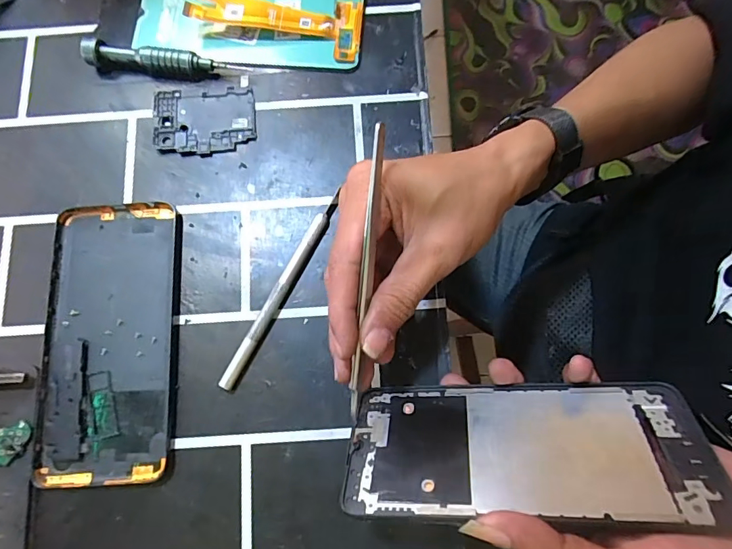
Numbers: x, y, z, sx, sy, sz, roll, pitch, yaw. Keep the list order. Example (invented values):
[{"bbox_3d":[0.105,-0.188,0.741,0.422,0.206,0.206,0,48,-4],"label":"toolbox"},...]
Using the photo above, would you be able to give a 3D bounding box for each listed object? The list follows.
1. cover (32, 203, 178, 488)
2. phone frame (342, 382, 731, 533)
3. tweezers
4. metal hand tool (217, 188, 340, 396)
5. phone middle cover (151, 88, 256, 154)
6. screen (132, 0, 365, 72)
[{"bbox_3d":[-0.152,0.037,0.272,0.073,0.006,0.161,-3,76,1],"label":"cover"},{"bbox_3d":[0.071,0.081,0.217,0.158,0.004,0.071,-4,33,12],"label":"phone frame"},{"bbox_3d":[0.000,0.002,0.214,0.004,0.015,0.137,6,97,3],"label":"tweezers"},{"bbox_3d":[-0.050,0.008,0.275,0.008,0.007,0.130,28,79,8],"label":"metal hand tool"},{"bbox_3d":[-0.107,-0.102,0.303,0.065,0.004,0.044,-5,76,0],"label":"phone middle cover"},{"bbox_3d":[-0.081,-0.178,0.313,0.154,0.018,0.067,4,77,2],"label":"screen"}]

